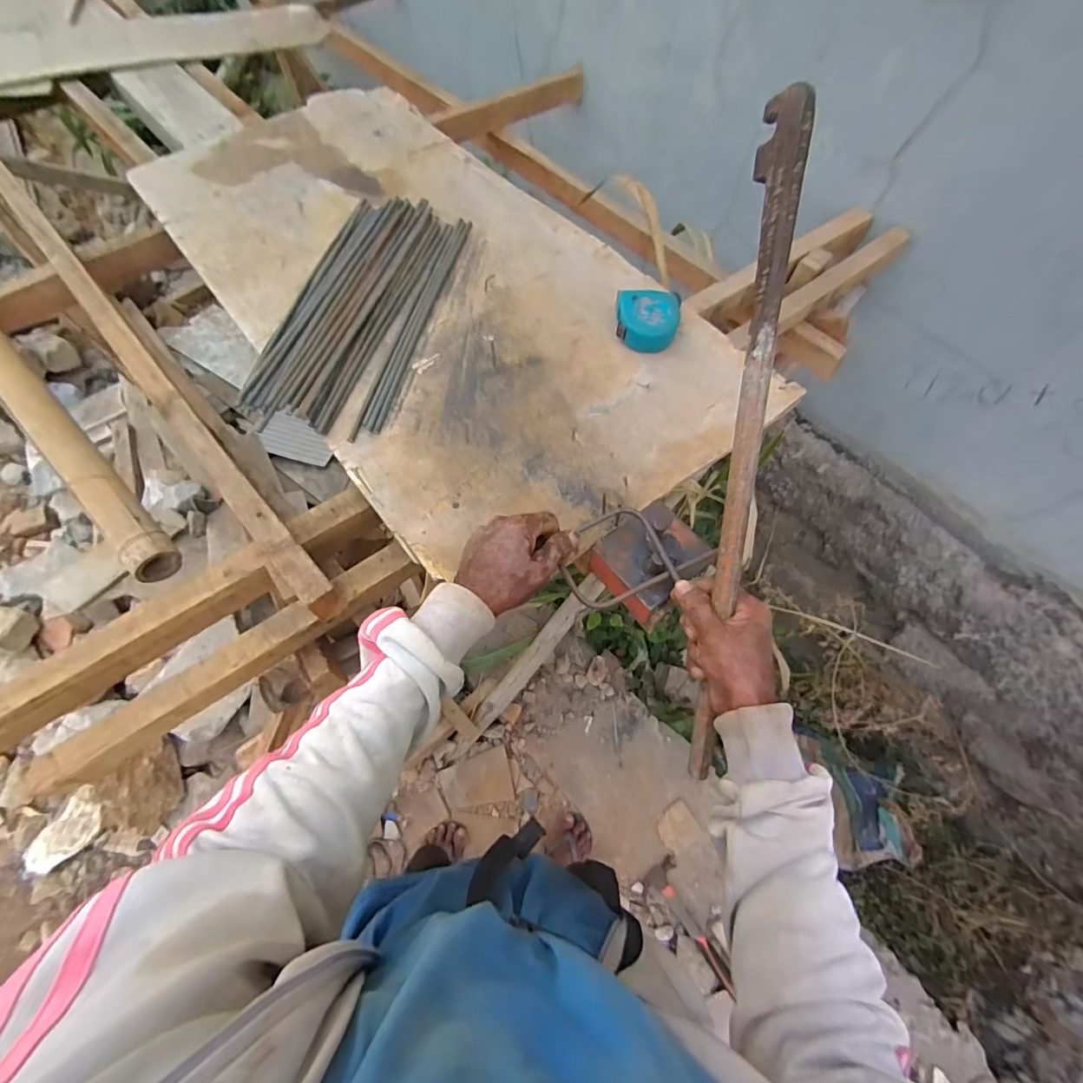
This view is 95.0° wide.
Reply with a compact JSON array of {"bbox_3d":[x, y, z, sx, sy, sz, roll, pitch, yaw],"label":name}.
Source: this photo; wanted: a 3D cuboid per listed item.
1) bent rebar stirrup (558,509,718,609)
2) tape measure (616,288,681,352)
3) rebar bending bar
[{"bbox_3d":[0.092,0.008,0.499,0.148,0.019,0.089,-21,76,2],"label":"bent rebar stirrup"},{"bbox_3d":[0.138,-0.287,0.648,0.082,0.042,0.071,5,64,2],"label":"tape measure"},{"bbox_3d":[0.164,-0.037,0.418,0.022,0.026,0.558,1,107,0],"label":"rebar bending bar"}]

